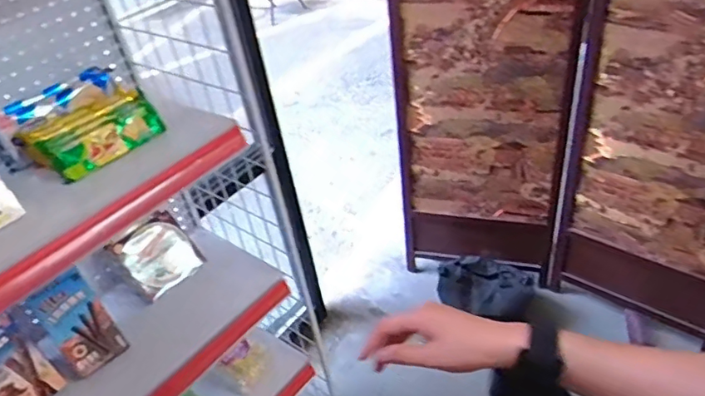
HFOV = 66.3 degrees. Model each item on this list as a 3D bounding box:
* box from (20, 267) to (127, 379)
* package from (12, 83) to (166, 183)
[{"bbox_3d":[-0.435,0.199,0.860,0.088,0.155,0.015,-38,12,-29],"label":"box"},{"bbox_3d":[-0.379,-0.101,0.795,0.133,0.043,0.174,25,49,31],"label":"package"}]

